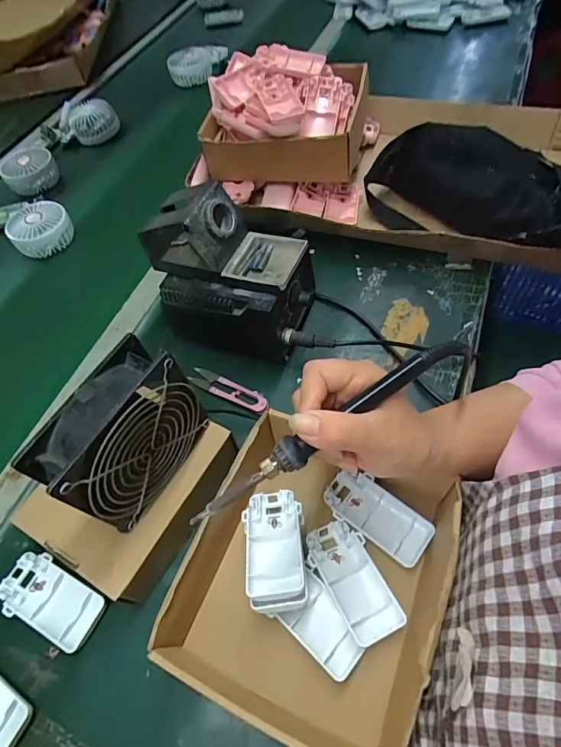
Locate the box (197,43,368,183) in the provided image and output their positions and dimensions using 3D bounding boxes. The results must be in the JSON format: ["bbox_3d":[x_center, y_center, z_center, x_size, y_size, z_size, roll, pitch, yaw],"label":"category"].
[{"bbox_3d":[0.006,-0.379,0.635,0.216,0.110,0.201,9,58,12],"label":"box"}]

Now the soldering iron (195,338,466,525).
[{"bbox_3d":[0.034,0.036,0.287,0.213,0.018,0.020,-34,61,-5],"label":"soldering iron"}]

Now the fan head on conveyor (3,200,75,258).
[{"bbox_3d":[-0.367,-0.221,0.662,0.086,0.049,0.069,-38,61,-18],"label":"fan head on conveyor"}]

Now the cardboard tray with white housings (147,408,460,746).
[{"bbox_3d":[0.025,0.164,0.351,0.199,0.080,0.206,17,61,15],"label":"cardboard tray with white housings"}]

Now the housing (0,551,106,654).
[{"bbox_3d":[-0.200,0.199,0.383,0.098,0.016,0.049,24,62,20],"label":"housing"}]

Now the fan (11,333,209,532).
[{"bbox_3d":[-0.118,0.052,0.340,0.047,0.115,0.115,25,63,20],"label":"fan"}]

